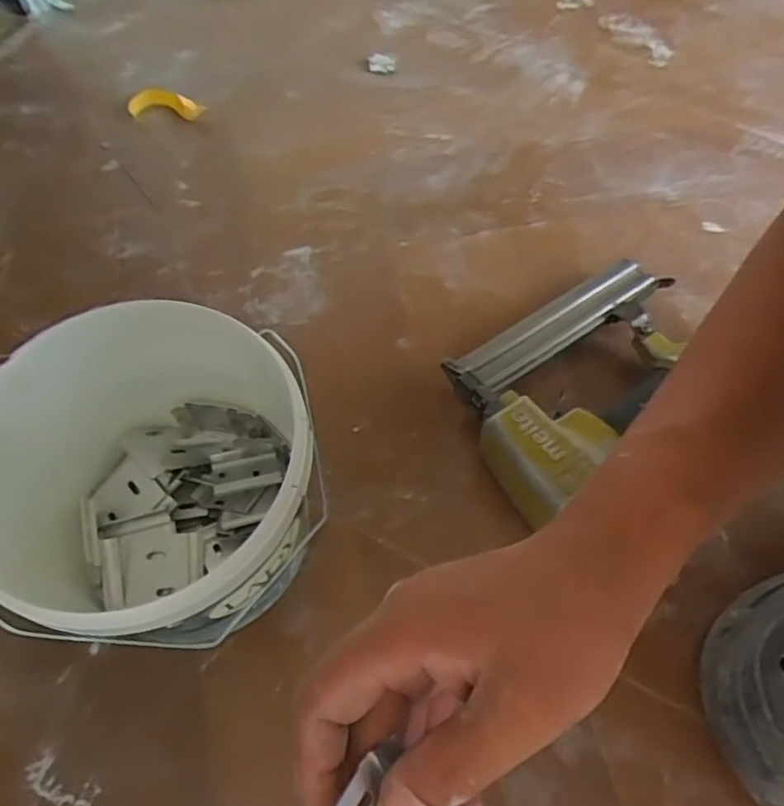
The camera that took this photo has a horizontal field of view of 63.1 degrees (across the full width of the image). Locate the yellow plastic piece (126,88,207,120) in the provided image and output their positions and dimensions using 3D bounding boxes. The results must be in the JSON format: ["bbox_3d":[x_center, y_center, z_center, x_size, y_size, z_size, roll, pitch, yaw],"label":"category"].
[{"bbox_3d":[-0.249,-0.331,0.706,0.079,0.019,0.030,-5,62,-2],"label":"yellow plastic piece"}]

